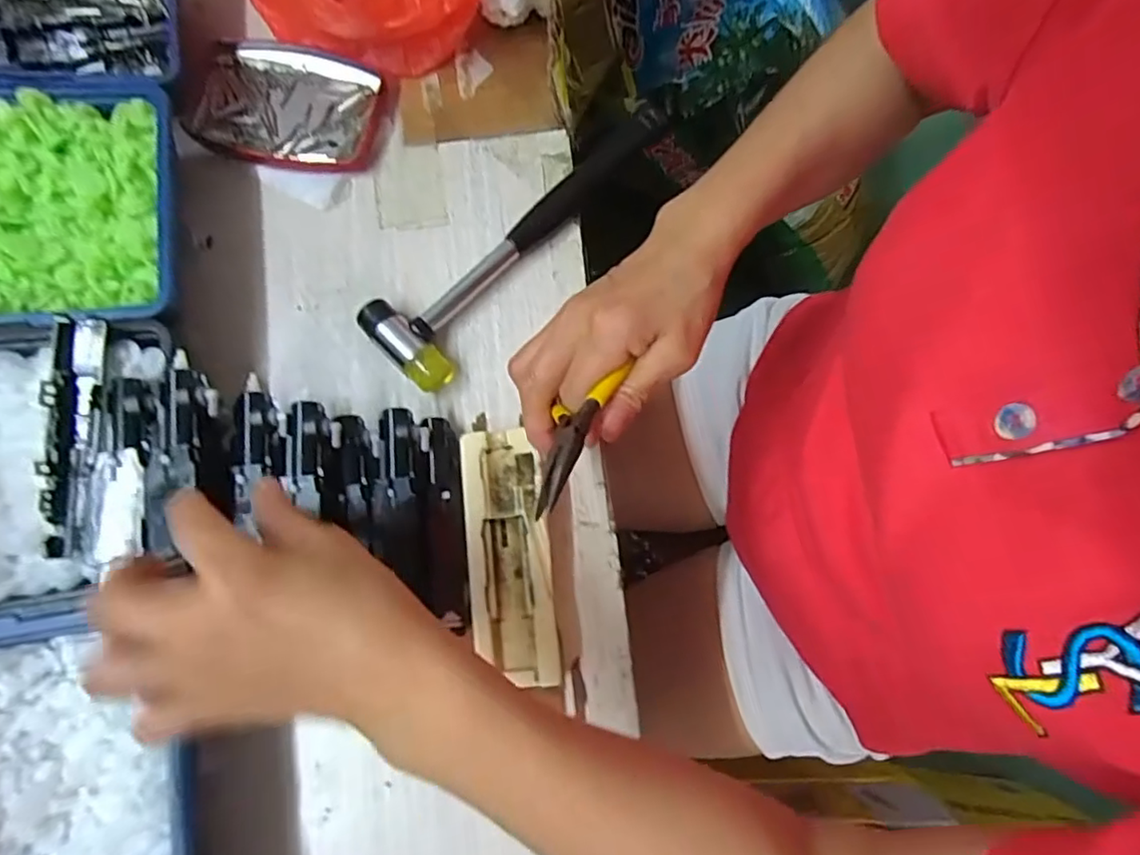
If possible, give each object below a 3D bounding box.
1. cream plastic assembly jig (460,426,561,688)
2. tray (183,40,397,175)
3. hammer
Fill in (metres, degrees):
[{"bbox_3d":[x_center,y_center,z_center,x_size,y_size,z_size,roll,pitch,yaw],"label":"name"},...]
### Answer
[{"bbox_3d":[-0.034,0.069,0.336,0.045,0.022,0.134,-5,78,-1],"label":"cream plastic assembly jig"},{"bbox_3d":[-0.188,-0.213,0.398,0.134,0.013,0.086,13,79,2],"label":"tray"},{"bbox_3d":[-0.025,-0.122,0.375,0.061,0.022,0.232,44,81,8],"label":"hammer"}]

